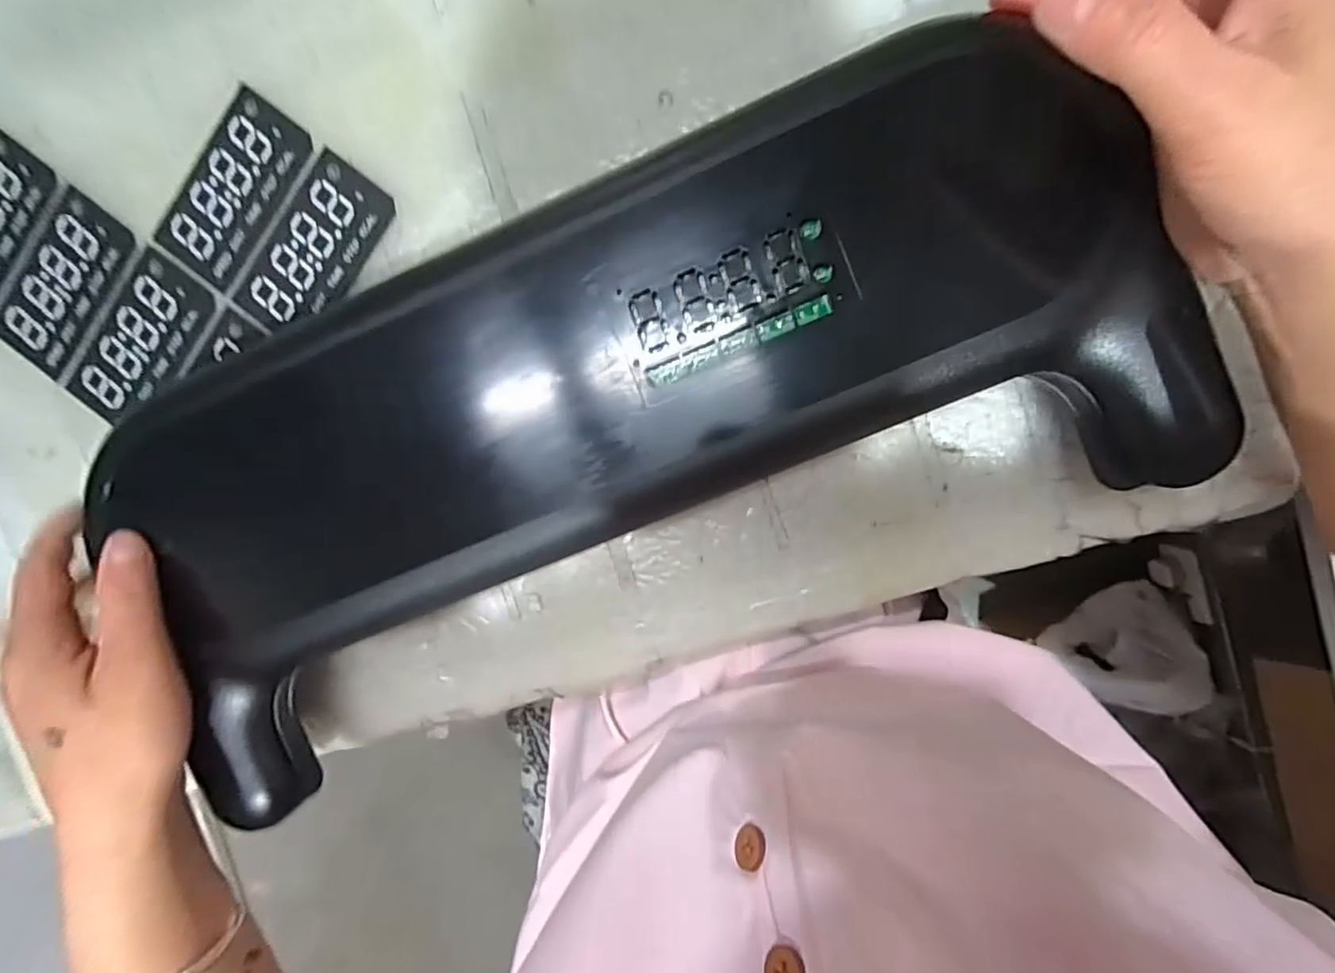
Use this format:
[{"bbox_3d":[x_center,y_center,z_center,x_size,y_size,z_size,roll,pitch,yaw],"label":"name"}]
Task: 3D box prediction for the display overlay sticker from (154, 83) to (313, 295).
[{"bbox_3d":[-0.219,-0.150,0.298,0.048,0.004,0.091,37,97,1],"label":"display overlay sticker"}]

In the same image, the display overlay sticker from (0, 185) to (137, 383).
[{"bbox_3d":[-0.320,-0.108,0.313,0.051,0.004,0.091,38,97,1],"label":"display overlay sticker"}]

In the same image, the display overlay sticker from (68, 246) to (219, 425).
[{"bbox_3d":[-0.276,-0.075,0.309,0.047,0.004,0.089,37,97,1],"label":"display overlay sticker"}]

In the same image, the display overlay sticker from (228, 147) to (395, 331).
[{"bbox_3d":[-0.178,-0.118,0.296,0.050,0.004,0.090,39,97,1],"label":"display overlay sticker"}]

